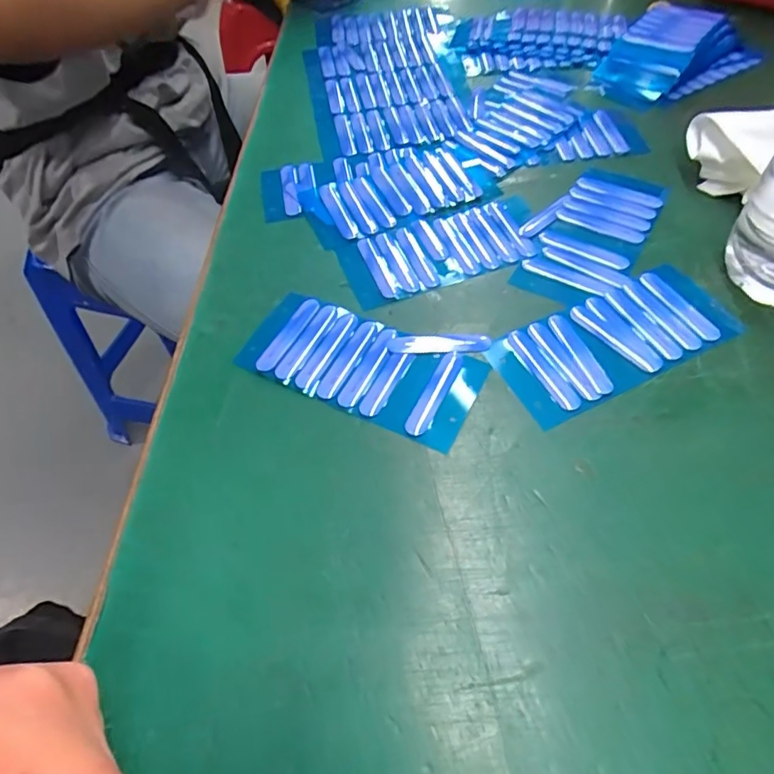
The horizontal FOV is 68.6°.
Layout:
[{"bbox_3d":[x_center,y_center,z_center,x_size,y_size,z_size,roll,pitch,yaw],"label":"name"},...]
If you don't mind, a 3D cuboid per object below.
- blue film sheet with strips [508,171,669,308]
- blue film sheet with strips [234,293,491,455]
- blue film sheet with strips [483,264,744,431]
[{"bbox_3d":[0.116,-0.090,0.327,0.063,0.004,0.117,22,59,18],"label":"blue film sheet with strips"},{"bbox_3d":[-0.011,-0.016,0.284,0.115,0.004,0.063,21,59,18],"label":"blue film sheet with strips"},{"bbox_3d":[0.112,-0.023,0.284,0.119,0.005,0.053,-24,56,-12],"label":"blue film sheet with strips"}]

